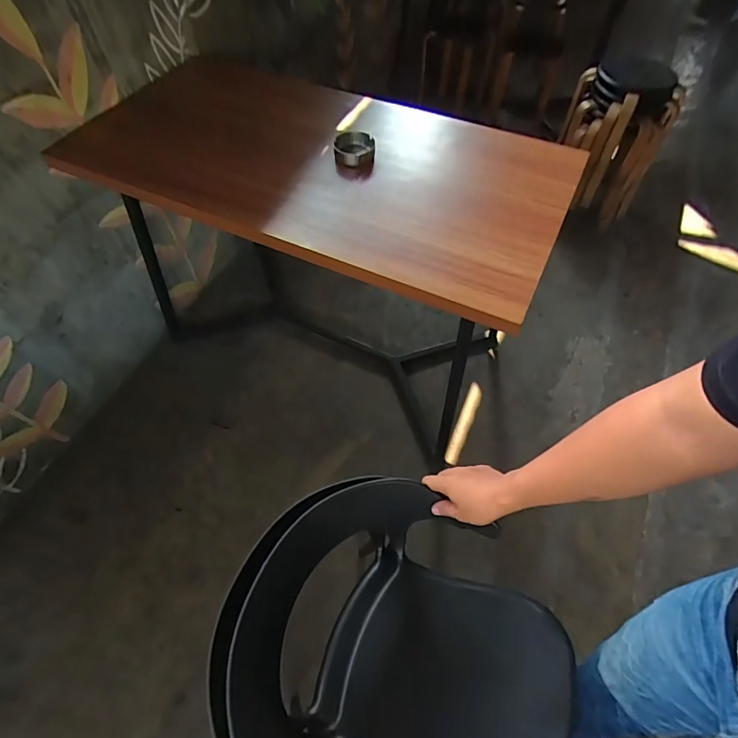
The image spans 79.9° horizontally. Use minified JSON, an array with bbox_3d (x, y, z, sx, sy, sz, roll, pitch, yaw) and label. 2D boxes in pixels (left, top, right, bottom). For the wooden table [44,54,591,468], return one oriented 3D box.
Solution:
[{"bbox_3d":[-0.141,-0.322,1.363,1.210,0.793,0.614,21,58,16],"label":"wooden table"}]

